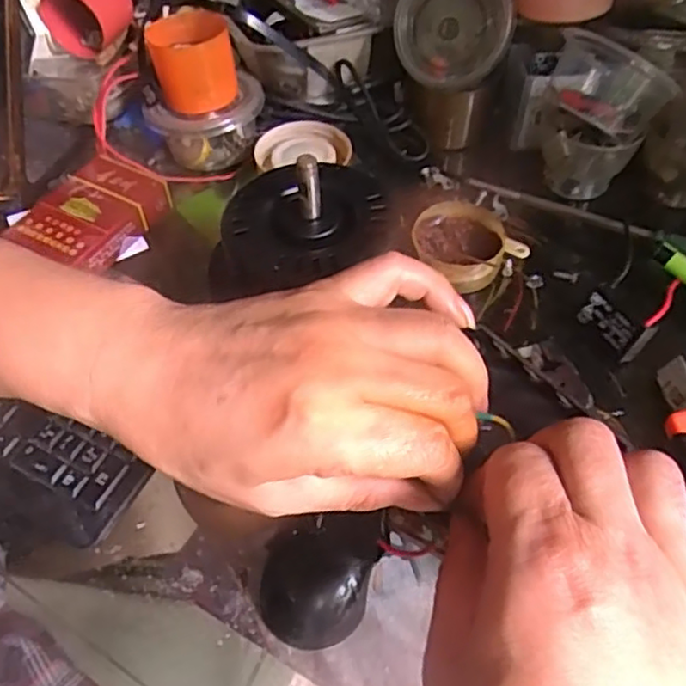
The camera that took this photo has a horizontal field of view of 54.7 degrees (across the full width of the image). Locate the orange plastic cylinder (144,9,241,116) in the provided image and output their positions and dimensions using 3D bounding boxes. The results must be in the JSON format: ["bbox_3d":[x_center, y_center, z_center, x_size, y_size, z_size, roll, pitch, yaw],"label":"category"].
[{"bbox_3d":[-0.096,-0.182,0.431,0.051,0.047,0.049,-10,53,-6],"label":"orange plastic cylinder"}]

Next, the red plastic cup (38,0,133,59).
[{"bbox_3d":[-0.165,-0.212,0.428,0.050,0.046,0.033,12,54,10],"label":"red plastic cup"}]

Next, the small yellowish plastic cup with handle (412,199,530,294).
[{"bbox_3d":[0.071,-0.059,0.398,0.056,0.025,0.063,35,61,25],"label":"small yellowish plastic cup with handle"}]

